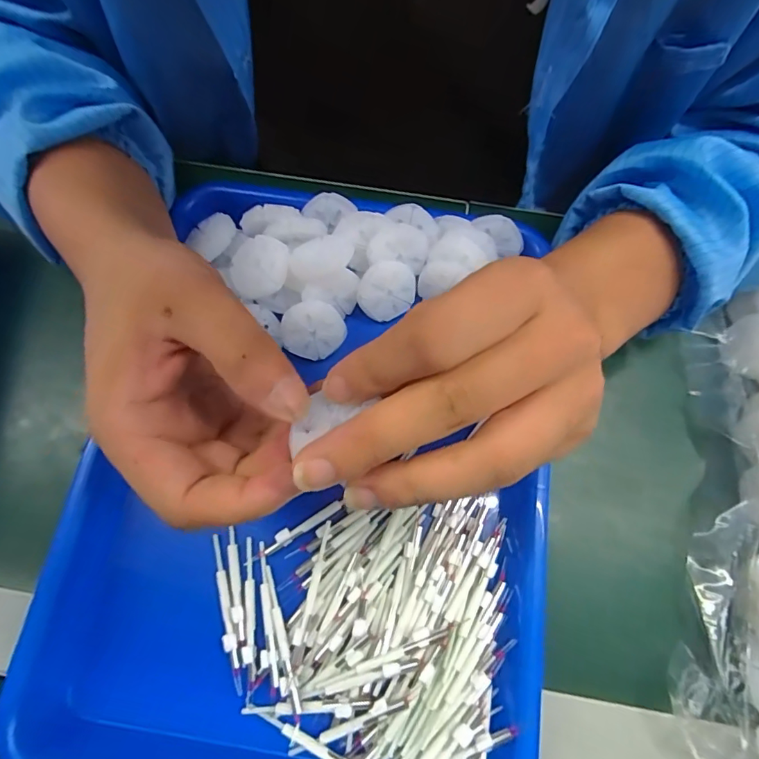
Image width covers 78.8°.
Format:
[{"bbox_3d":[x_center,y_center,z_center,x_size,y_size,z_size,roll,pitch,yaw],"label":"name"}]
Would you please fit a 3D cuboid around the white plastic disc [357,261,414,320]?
[{"bbox_3d":[0.005,-0.054,0.286,0.035,0.005,0.036,-5,109,-14],"label":"white plastic disc"}]

